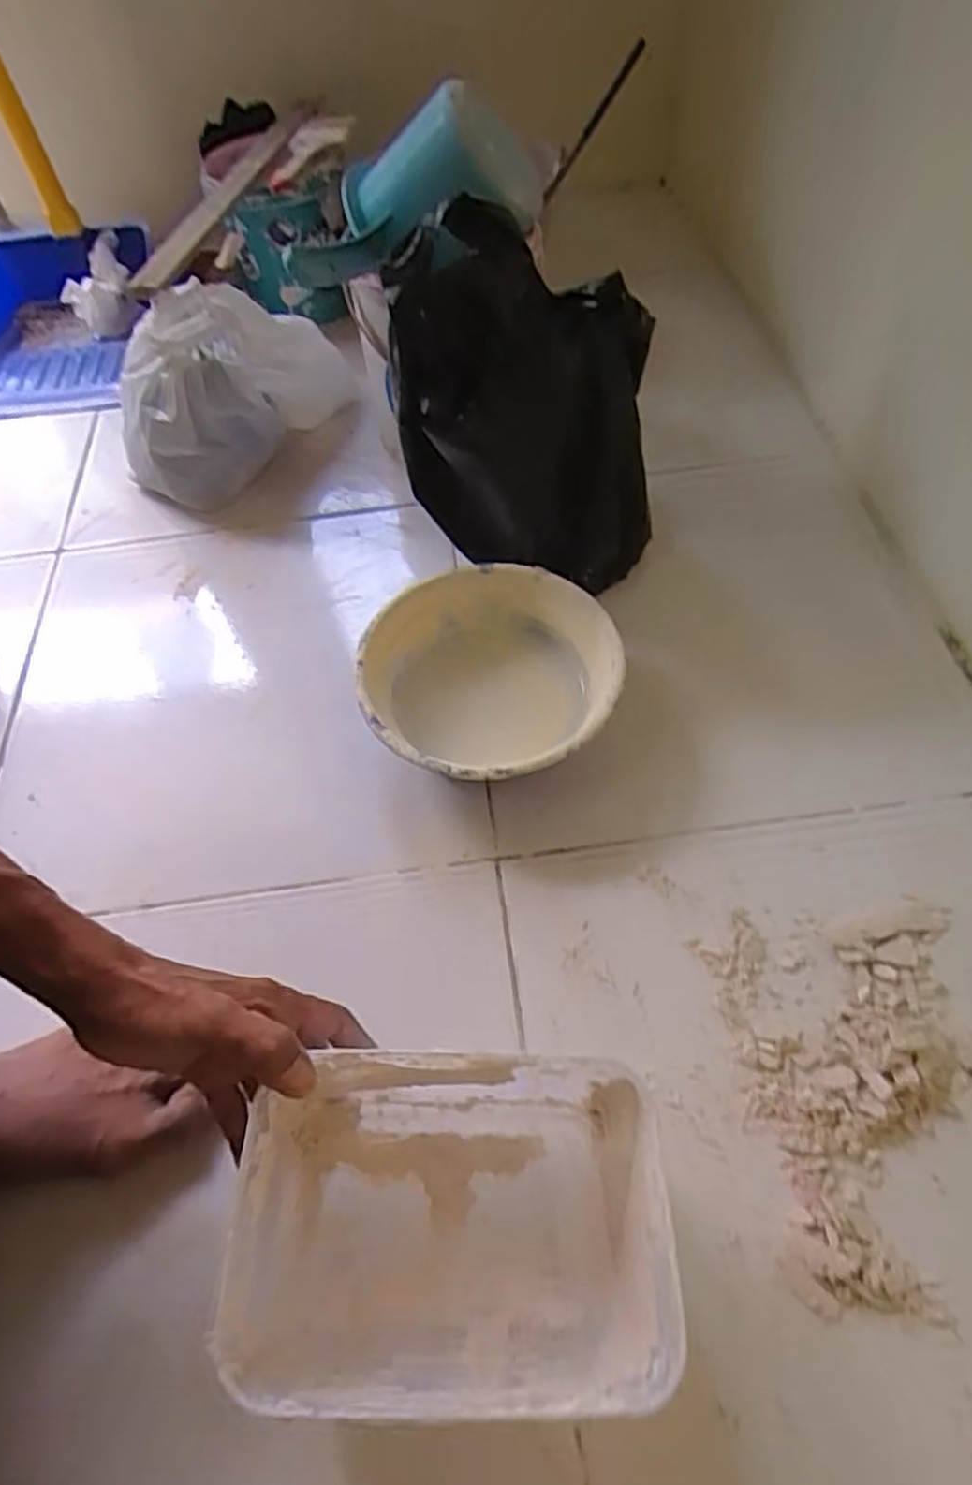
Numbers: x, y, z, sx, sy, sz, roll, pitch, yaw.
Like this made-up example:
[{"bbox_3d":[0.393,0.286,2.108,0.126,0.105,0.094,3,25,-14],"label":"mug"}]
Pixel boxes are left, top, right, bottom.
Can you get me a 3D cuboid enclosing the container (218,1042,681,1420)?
[{"bbox_3d":[-0.019,0.237,0.361,0.201,0.094,0.140,-2,57,3],"label":"container"}]

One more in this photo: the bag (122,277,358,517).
[{"bbox_3d":[-0.268,-0.374,0.763,0.141,0.150,0.245,24,62,18],"label":"bag"}]

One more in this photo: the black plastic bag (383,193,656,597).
[{"bbox_3d":[0.054,-0.261,0.606,0.170,0.259,0.198,35,66,23],"label":"black plastic bag"}]

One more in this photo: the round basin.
[{"bbox_3d":[0.003,-0.045,0.582,0.196,0.067,0.196,-2,57,3],"label":"round basin"}]

